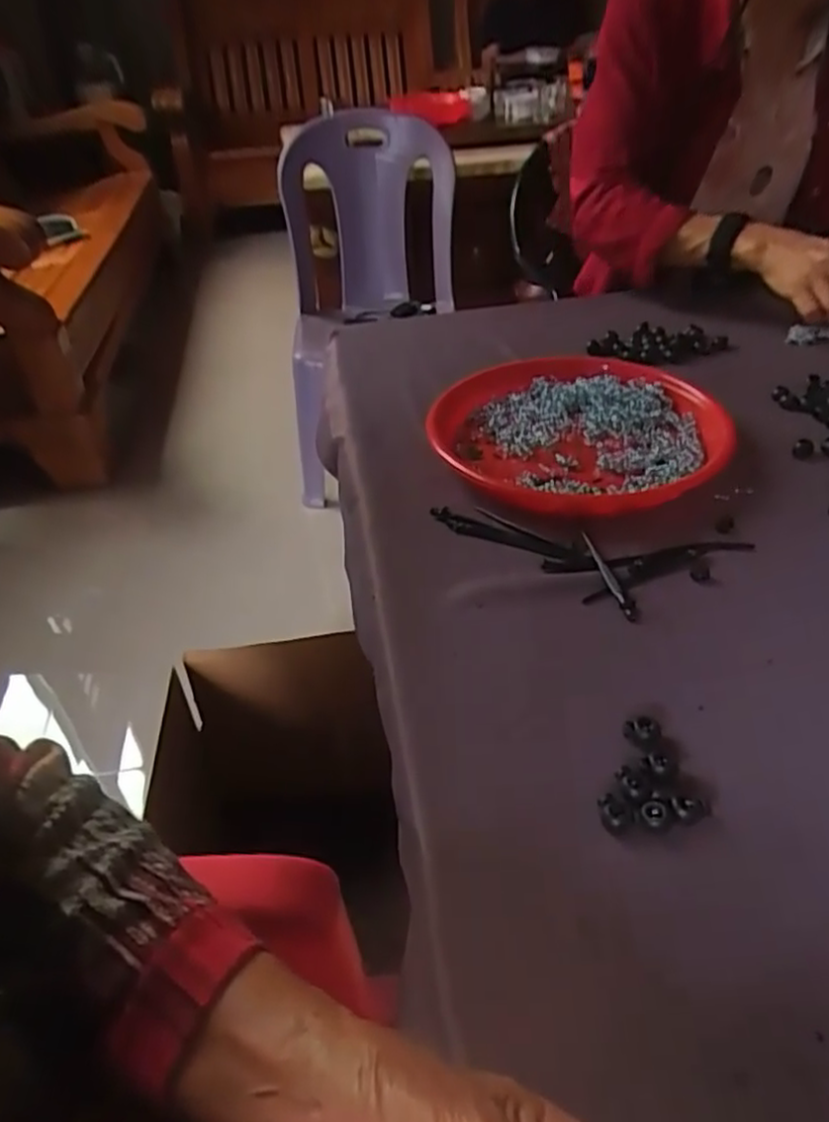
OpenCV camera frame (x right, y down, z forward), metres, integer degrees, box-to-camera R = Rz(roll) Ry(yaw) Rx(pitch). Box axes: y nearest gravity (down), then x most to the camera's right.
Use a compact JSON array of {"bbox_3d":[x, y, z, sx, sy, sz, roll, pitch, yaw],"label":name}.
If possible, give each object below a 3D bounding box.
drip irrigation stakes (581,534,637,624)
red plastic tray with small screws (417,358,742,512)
[{"bbox_3d":[0.133,0.008,0.503,0.010,0.006,0.090,-10,38,-7],"label":"drip irrigation stakes"},{"bbox_3d":[0.141,-0.116,0.638,0.246,0.033,0.228,-10,38,-8],"label":"red plastic tray with small screws"}]

